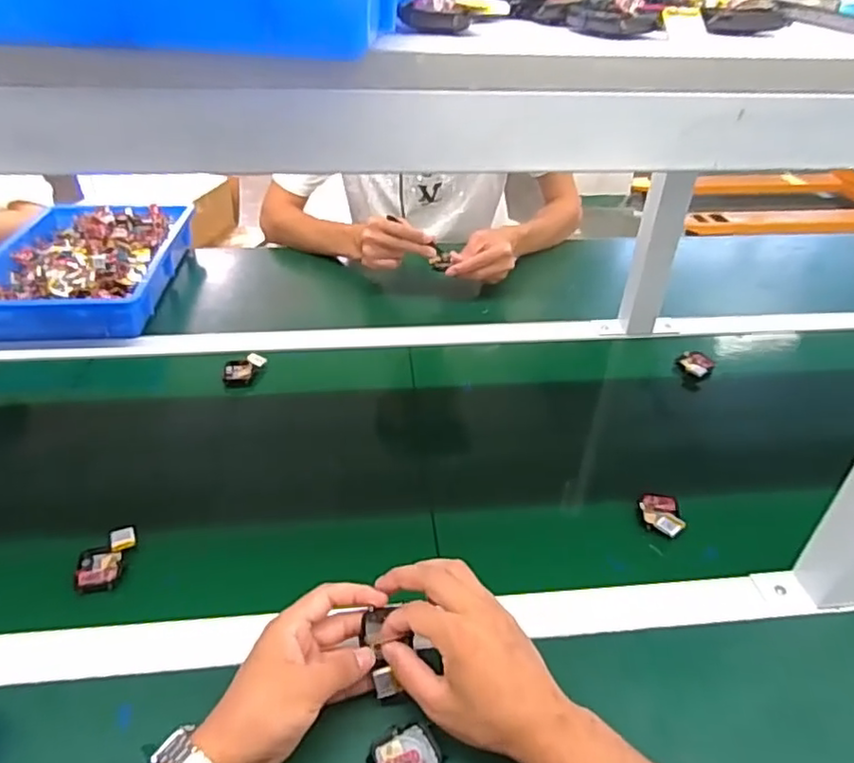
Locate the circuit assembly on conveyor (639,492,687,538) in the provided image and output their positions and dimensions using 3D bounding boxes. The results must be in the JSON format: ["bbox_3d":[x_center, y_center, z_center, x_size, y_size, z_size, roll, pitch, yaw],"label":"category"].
[{"bbox_3d":[0.230,0.131,0.614,0.035,0.013,0.053,3,35,6],"label":"circuit assembly on conveyor"}]

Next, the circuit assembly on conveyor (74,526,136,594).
[{"bbox_3d":[-0.283,0.158,0.555,0.047,0.015,0.056,-11,36,-14],"label":"circuit assembly on conveyor"}]

